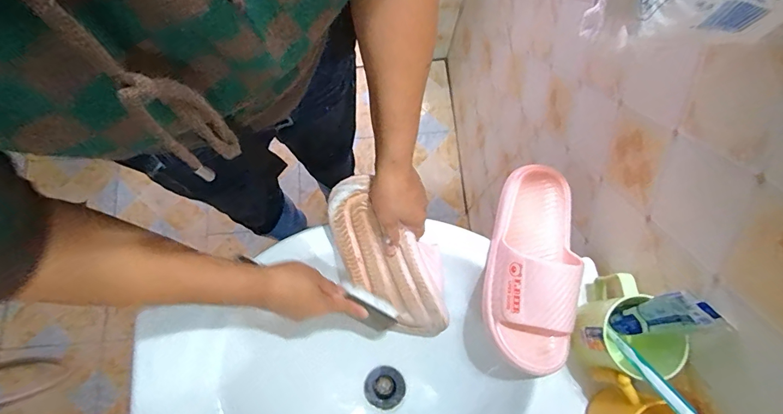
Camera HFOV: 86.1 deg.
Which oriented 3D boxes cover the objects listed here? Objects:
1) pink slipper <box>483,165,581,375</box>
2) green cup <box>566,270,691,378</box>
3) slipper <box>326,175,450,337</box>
[{"bbox_3d":[0.179,0.065,0.516,0.102,0.068,0.257,10,75,1],"label":"pink slipper"},{"bbox_3d":[0.259,0.142,0.480,0.081,0.098,0.106,-31,78,-9],"label":"green cup"},{"bbox_3d":[-0.002,0.074,0.565,0.107,0.082,0.251,-39,108,-11],"label":"slipper"}]

